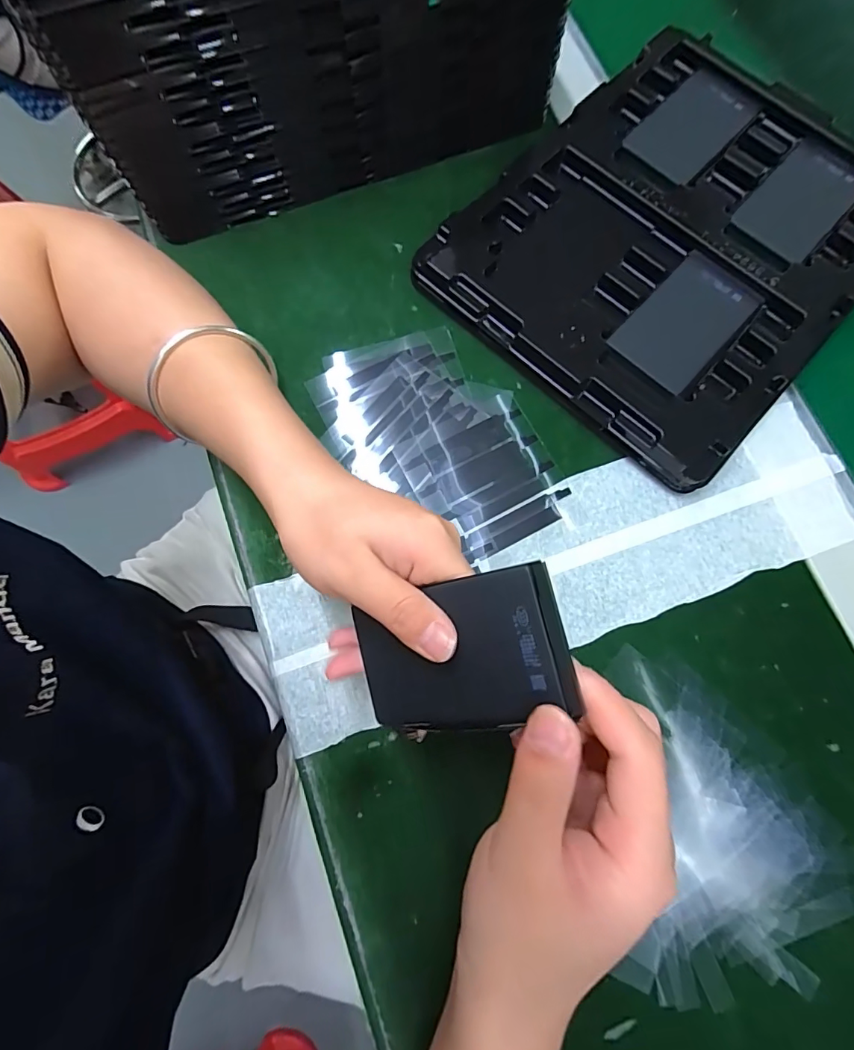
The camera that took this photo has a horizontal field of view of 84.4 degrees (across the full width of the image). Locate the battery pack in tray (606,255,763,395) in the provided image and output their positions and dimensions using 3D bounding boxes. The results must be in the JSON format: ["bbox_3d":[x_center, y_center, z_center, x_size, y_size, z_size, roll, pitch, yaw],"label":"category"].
[{"bbox_3d":[0.155,-0.121,0.282,0.052,0.006,0.090,42,81,10],"label":"battery pack in tray"}]

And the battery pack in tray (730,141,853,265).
[{"bbox_3d":[0.248,-0.212,0.318,0.055,0.018,0.097,41,81,10],"label":"battery pack in tray"}]

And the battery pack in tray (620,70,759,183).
[{"bbox_3d":[0.183,-0.275,0.325,0.055,0.004,0.090,41,81,10],"label":"battery pack in tray"}]

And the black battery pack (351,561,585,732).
[{"bbox_3d":[0.010,0.051,0.183,0.089,0.004,0.055,-17,84,32],"label":"black battery pack"}]

